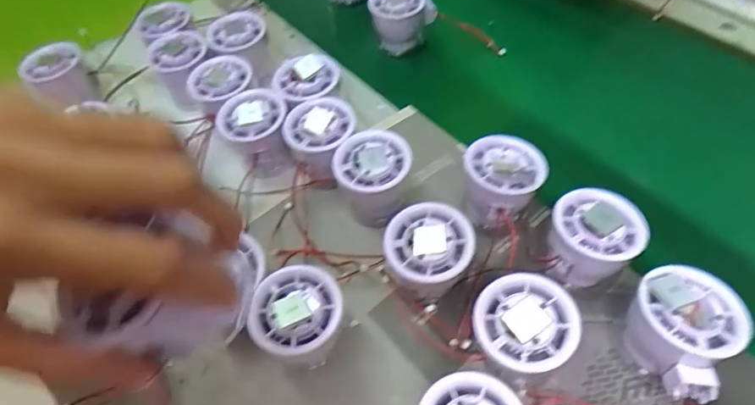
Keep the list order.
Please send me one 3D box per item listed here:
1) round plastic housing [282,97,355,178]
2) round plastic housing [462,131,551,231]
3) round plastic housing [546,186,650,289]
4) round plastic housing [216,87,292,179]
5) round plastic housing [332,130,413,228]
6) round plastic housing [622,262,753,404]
[{"bbox_3d":[-0.046,-0.048,0.410,0.056,0.060,0.061,-2,54,3],"label":"round plastic housing"},{"bbox_3d":[0.095,-0.012,0.372,0.056,0.057,0.055,-2,54,3],"label":"round plastic housing"},{"bbox_3d":[0.149,0.027,0.338,0.058,0.055,0.054,-2,54,3],"label":"round plastic housing"},{"bbox_3d":[-0.104,-0.058,0.422,0.054,0.053,0.060,-8,54,-1],"label":"round plastic housing"},{"bbox_3d":[-0.002,-0.017,0.385,0.055,0.058,0.055,-2,54,3],"label":"round plastic housing"},{"bbox_3d":[0.183,0.078,0.295,0.068,0.058,0.060,-37,59,-20],"label":"round plastic housing"}]

